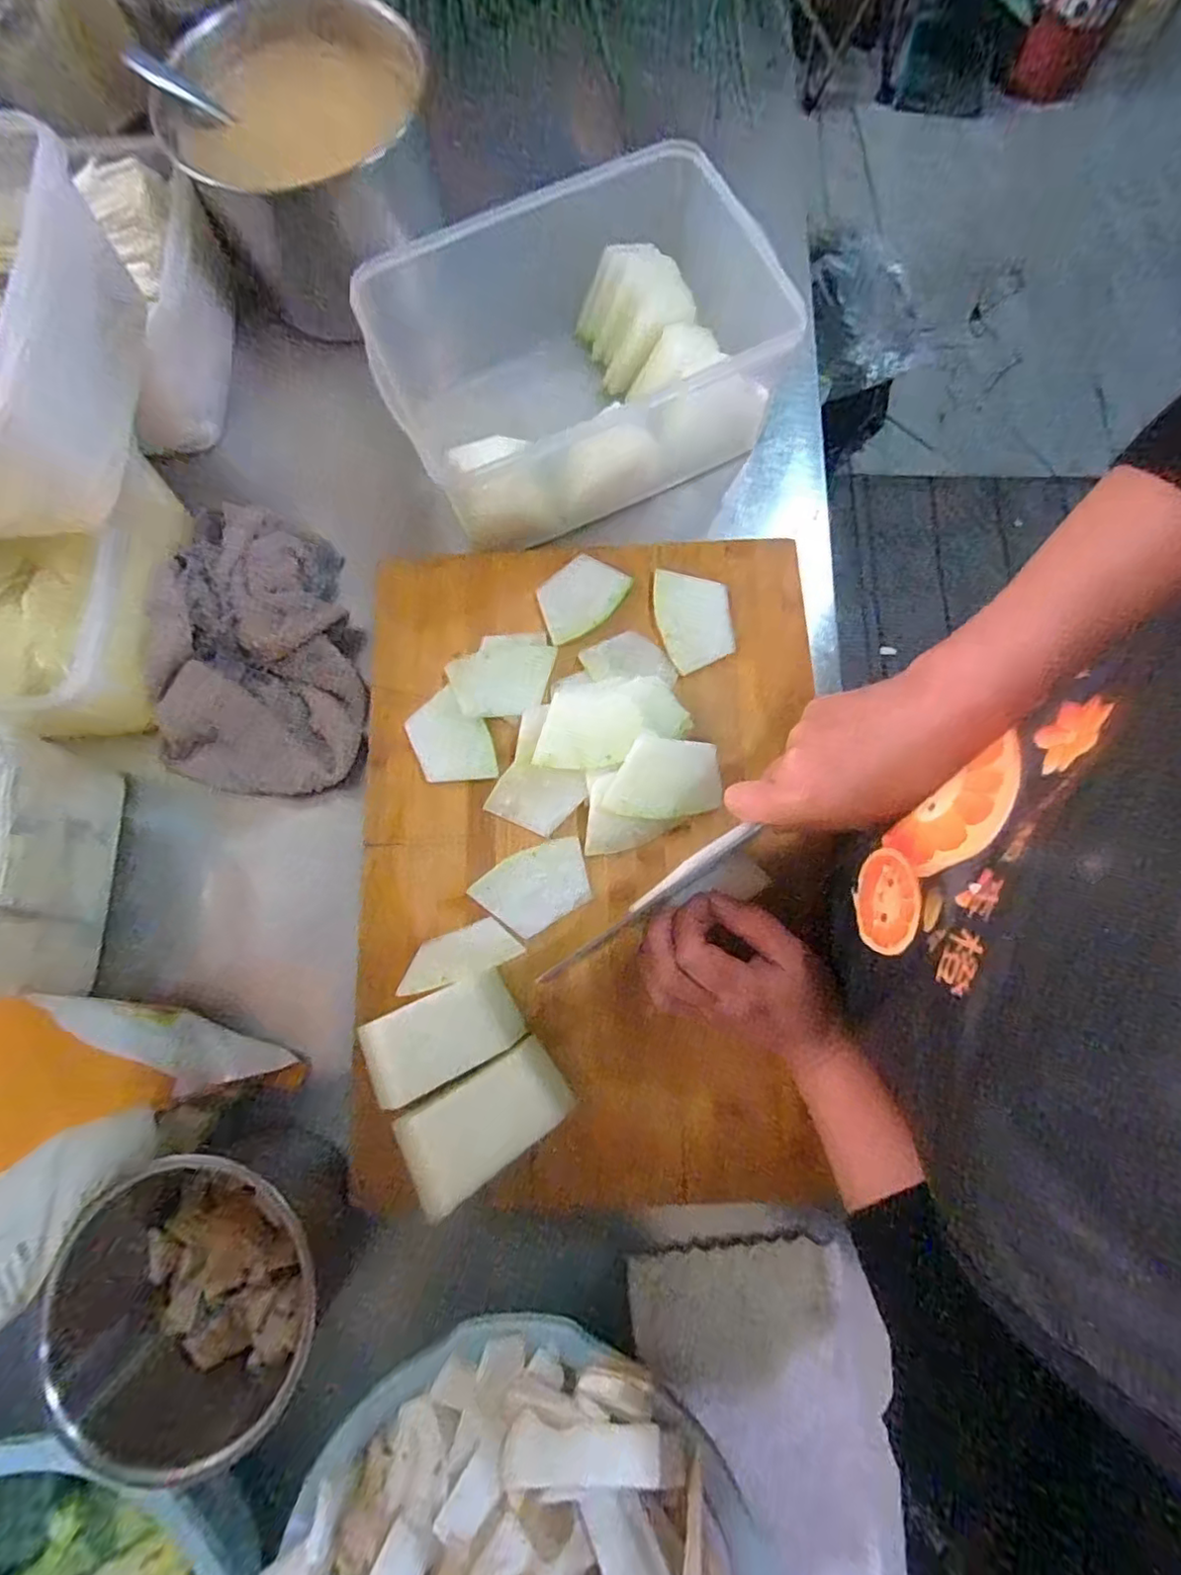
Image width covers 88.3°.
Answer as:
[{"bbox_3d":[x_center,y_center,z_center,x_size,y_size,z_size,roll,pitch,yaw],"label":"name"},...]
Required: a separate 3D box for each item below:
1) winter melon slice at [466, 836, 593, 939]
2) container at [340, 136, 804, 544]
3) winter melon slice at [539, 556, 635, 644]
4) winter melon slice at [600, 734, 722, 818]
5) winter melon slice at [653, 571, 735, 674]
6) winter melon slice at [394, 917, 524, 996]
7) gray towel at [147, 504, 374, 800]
[{"bbox_3d":[-0.036,0.066,0.402,0.073,0.005,0.050,-32,79,-6],"label":"winter melon slice"},{"bbox_3d":[-0.003,-0.313,0.456,0.289,0.099,0.188,-24,79,-4],"label":"container"},{"bbox_3d":[-0.008,-0.140,0.444,0.068,0.008,0.049,-41,80,-7],"label":"winter melon slice"},{"bbox_3d":[0.049,-0.006,0.398,0.074,0.004,0.053,7,94,-9],"label":"winter melon slice"},{"bbox_3d":[0.075,-0.120,0.434,0.053,0.006,0.074,-5,78,0],"label":"winter melon slice"},{"bbox_3d":[-0.080,0.102,0.371,0.073,0.050,0.005,-17,115,-5],"label":"winter melon slice"},{"bbox_3d":[-0.238,-0.106,0.438,0.131,0.047,0.217,-5,78,0],"label":"gray towel"}]

